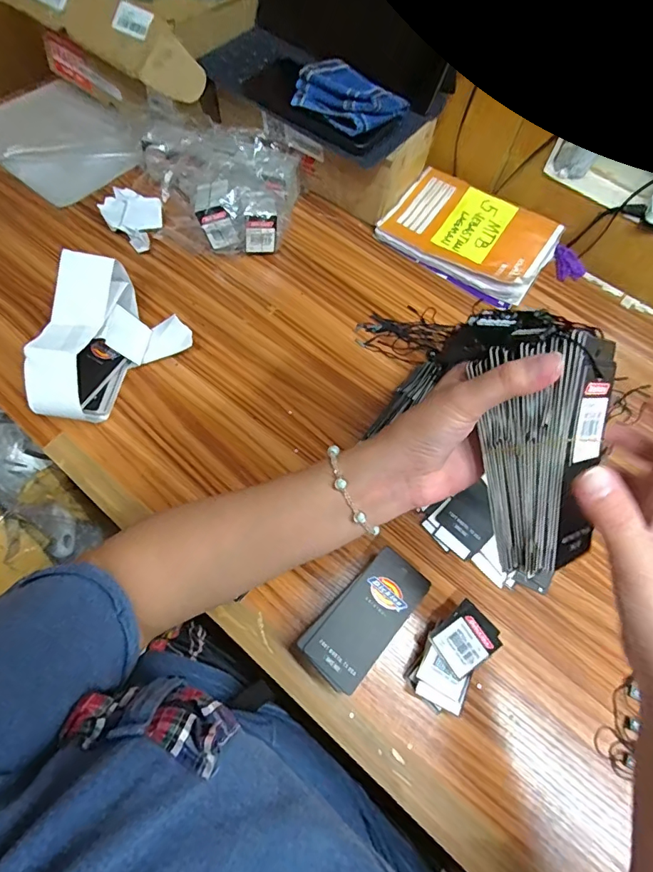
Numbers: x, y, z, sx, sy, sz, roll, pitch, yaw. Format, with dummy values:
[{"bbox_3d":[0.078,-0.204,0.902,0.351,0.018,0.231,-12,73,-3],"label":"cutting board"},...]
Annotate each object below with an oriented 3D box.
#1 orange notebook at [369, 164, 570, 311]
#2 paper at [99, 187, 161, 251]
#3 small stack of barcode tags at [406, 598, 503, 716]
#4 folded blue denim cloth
[{"bbox_3d":[0.184,-0.261,0.586,0.204,0.029,0.144,36,68,13],"label":"orange notebook"},{"bbox_3d":[-0.238,-0.265,0.547,0.063,0.019,0.061,24,95,-13],"label":"paper"},{"bbox_3d":[0.105,0.184,0.377,0.047,0.032,0.083,37,68,13],"label":"small stack of barcode tags"},{"bbox_3d":[0.025,-0.375,0.496,0.104,0.029,0.085,32,67,11],"label":"folded blue denim cloth"}]

